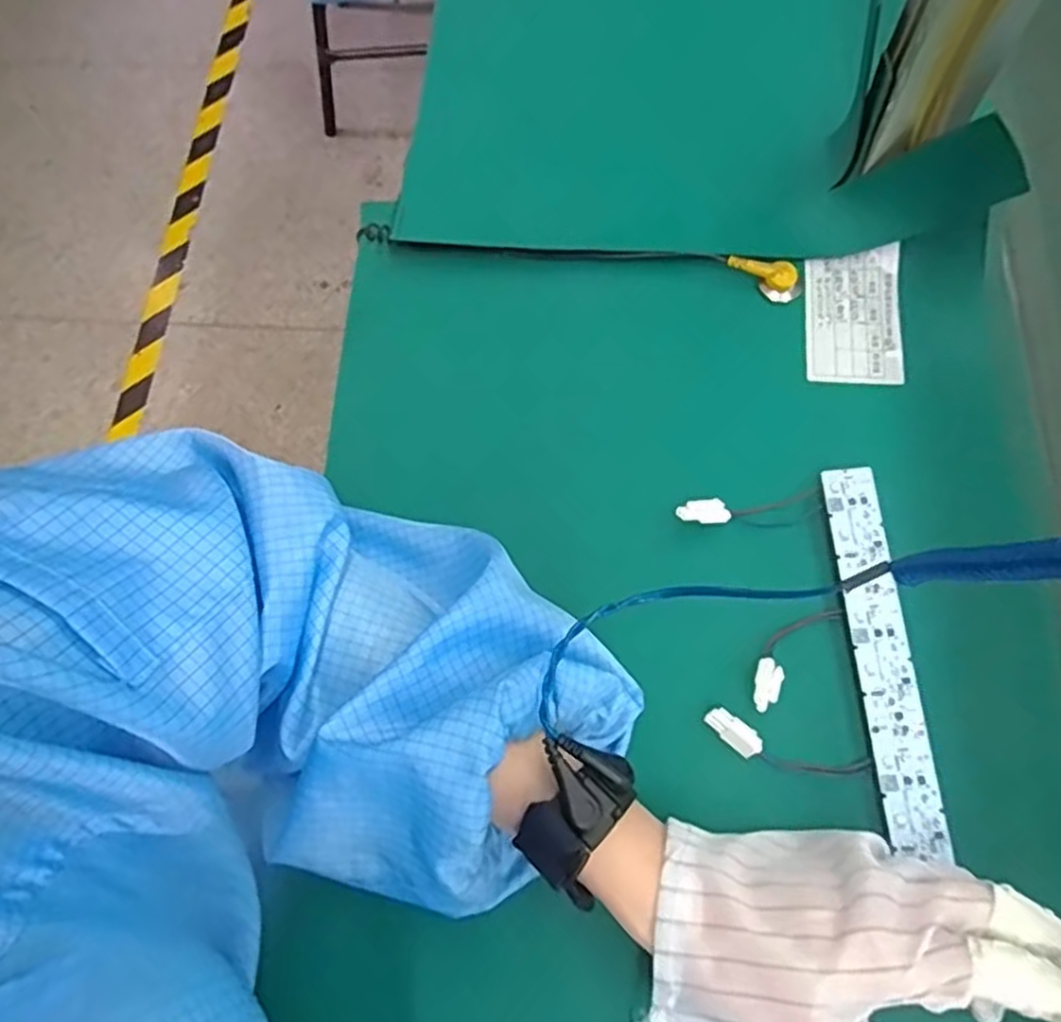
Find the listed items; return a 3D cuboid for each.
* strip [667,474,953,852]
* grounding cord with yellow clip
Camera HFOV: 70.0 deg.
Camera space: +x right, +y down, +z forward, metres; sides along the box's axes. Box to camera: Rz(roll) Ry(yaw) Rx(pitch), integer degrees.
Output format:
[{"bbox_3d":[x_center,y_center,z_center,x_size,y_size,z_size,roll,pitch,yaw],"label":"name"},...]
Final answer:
[{"bbox_3d":[0.129,0.064,0.350,0.098,0.022,0.169,-3,69,-1],"label":"strip"},{"bbox_3d":[0.024,-0.151,0.441,0.259,0.025,0.018,11,70,6],"label":"grounding cord with yellow clip"}]

